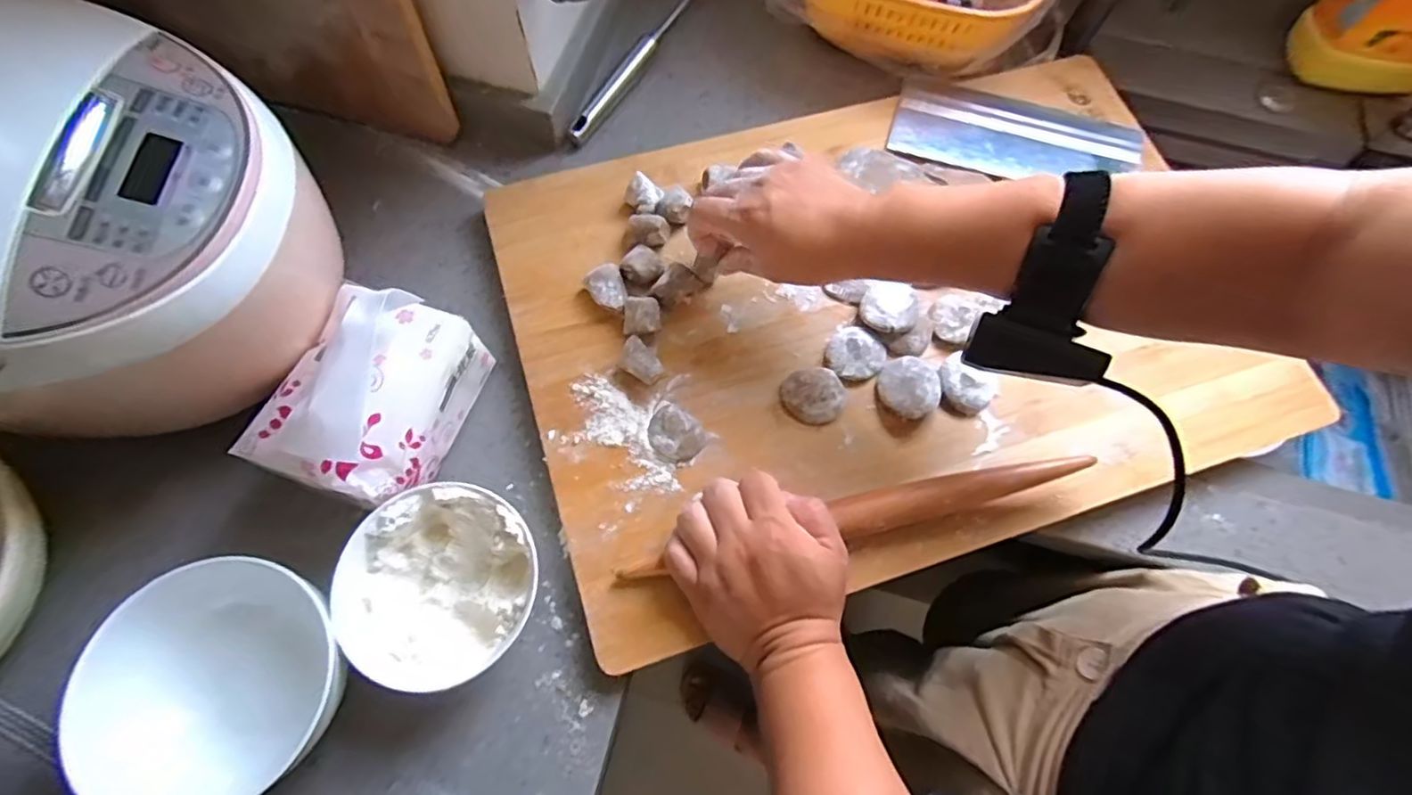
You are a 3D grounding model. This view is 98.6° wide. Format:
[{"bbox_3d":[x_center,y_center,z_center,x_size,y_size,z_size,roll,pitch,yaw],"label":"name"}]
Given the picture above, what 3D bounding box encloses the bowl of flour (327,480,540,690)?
[{"bbox_3d":[-0.159,0.115,0.376,0.113,0.060,0.106,1,71,-2],"label":"bowl of flour"}]

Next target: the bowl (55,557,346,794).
[{"bbox_3d":[-0.263,0.161,0.347,0.117,0.080,0.124,1,71,-2],"label":"bowl"}]

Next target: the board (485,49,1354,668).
[{"bbox_3d":[0.142,-0.077,0.463,0.544,0.031,0.376,-16,72,-8],"label":"board"}]

